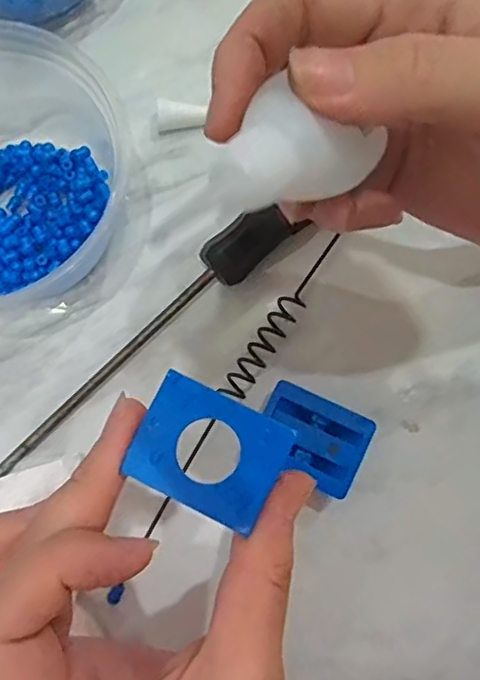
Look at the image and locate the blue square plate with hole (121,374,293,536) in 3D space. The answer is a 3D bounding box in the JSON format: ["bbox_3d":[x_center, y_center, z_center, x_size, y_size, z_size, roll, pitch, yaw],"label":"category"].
[{"bbox_3d":[-0.009,0.031,0.164,0.040,0.004,0.032,27,80,3],"label":"blue square plate with hole"}]

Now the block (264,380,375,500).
[{"bbox_3d":[0.030,0.041,0.246,0.043,0.018,0.034,26,80,6],"label":"block"}]

